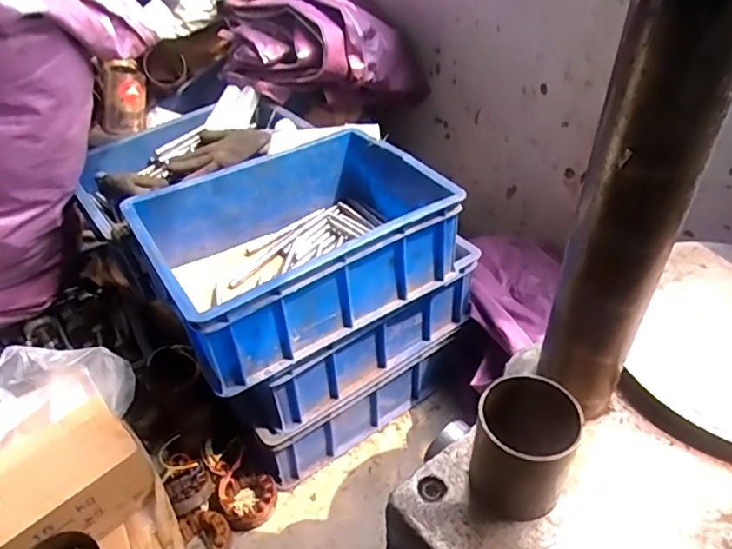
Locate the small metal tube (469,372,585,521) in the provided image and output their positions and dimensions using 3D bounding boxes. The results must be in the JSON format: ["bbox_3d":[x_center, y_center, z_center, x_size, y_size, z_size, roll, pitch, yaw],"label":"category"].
[{"bbox_3d":[0.117,0.127,0.418,0.068,0.087,0.079,25,48,28],"label":"small metal tube"}]

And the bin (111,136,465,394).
[{"bbox_3d":[-0.099,-0.051,0.830,0.400,0.145,0.289,-25,46,-24],"label":"bin"}]

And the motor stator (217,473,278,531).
[{"bbox_3d":[-0.182,0.349,0.883,0.083,0.057,0.077,-1,41,1],"label":"motor stator"}]

